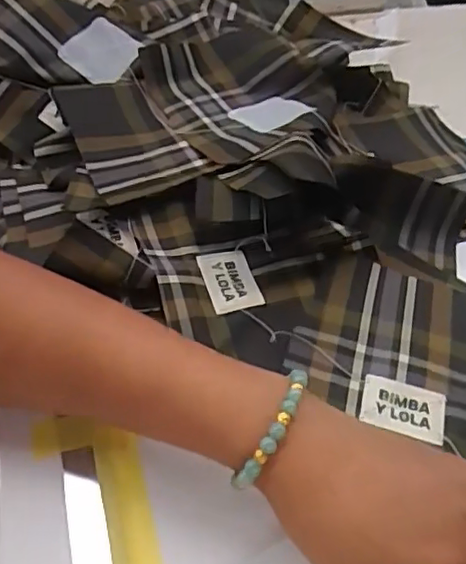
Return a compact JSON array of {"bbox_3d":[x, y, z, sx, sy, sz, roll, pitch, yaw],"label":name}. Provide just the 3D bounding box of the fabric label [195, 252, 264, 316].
[{"bbox_3d":[-0.002,-0.001,0.415,0.037,0.005,0.048,-9,58,-24],"label":"fabric label"}]

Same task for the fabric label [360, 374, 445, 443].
[{"bbox_3d":[0.102,0.076,0.367,0.049,0.004,0.031,16,58,4],"label":"fabric label"}]

